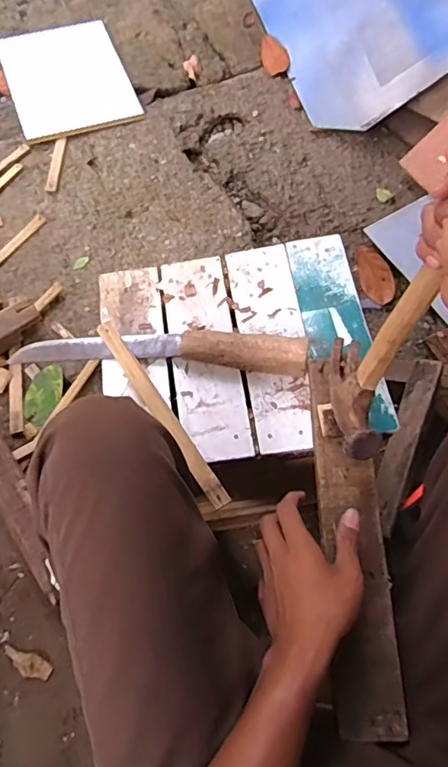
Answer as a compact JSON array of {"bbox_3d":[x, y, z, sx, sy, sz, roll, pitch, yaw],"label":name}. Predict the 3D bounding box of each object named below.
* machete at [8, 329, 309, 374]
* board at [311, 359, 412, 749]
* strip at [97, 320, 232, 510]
[{"bbox_3d":[-0.085,-0.041,0.664,0.369,0.035,0.043,1,66,15],"label":"machete"},{"bbox_3d":[0.124,0.149,0.543,0.066,0.024,0.357,-5,67,-2],"label":"board"},{"bbox_3d":[-0.075,0.030,0.632,0.021,0.009,0.269,-32,72,-12],"label":"strip"}]

